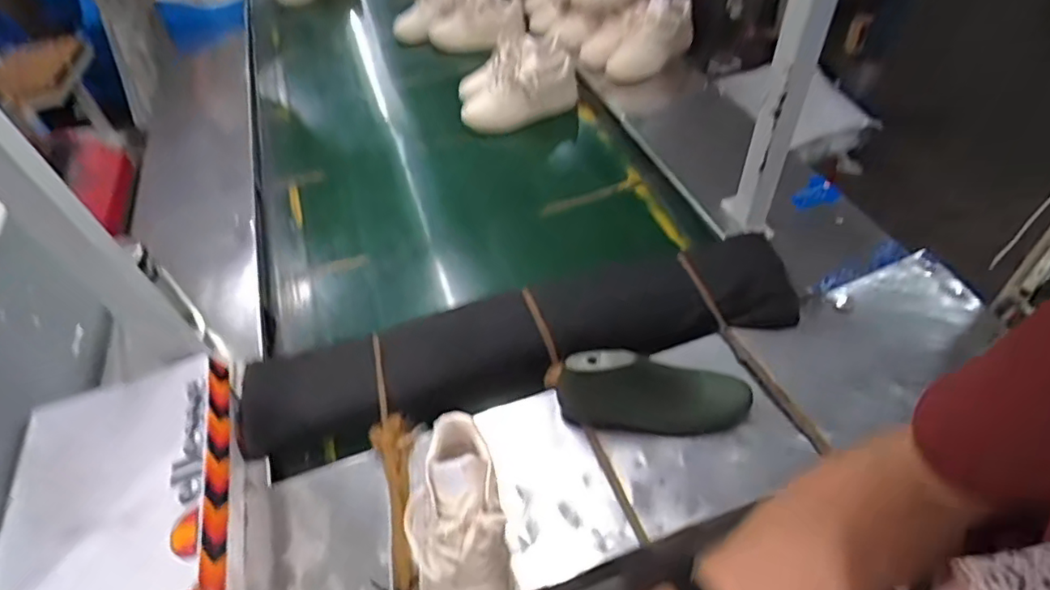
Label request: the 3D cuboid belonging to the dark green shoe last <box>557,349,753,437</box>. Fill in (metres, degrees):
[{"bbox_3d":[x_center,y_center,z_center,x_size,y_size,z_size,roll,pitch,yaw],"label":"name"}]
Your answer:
[{"bbox_3d":[0.164,0.121,0.753,0.235,0.088,0.067,-4,47,4],"label":"dark green shoe last"}]

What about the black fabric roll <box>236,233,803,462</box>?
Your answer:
[{"bbox_3d":[0.001,0.071,0.878,0.813,0.090,0.182,-12,48,-5],"label":"black fabric roll"}]

